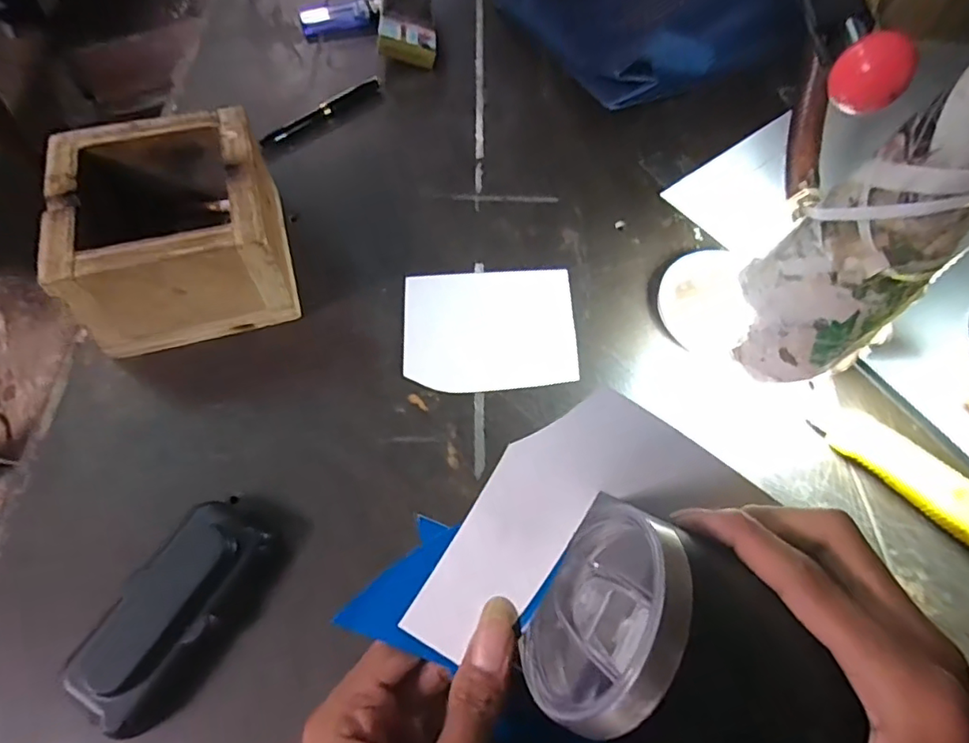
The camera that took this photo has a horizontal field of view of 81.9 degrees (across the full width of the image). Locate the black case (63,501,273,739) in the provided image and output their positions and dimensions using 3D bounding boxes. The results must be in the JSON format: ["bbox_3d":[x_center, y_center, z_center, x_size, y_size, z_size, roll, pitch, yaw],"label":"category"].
[{"bbox_3d":[-0.155,0.120,0.282,0.054,0.022,0.104,24,64,9],"label":"black case"}]

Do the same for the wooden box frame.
[{"bbox_3d":[-0.195,-0.090,0.362,0.116,0.080,0.119,-14,64,-10],"label":"wooden box frame"}]

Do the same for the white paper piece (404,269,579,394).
[{"bbox_3d":[0.005,-0.032,0.383,0.115,0.004,0.095,-4,63,-5],"label":"white paper piece"}]

